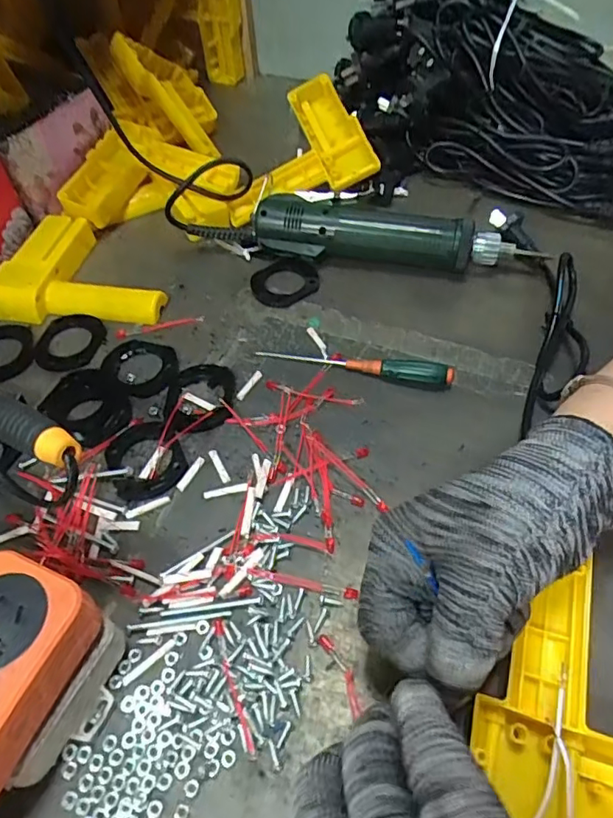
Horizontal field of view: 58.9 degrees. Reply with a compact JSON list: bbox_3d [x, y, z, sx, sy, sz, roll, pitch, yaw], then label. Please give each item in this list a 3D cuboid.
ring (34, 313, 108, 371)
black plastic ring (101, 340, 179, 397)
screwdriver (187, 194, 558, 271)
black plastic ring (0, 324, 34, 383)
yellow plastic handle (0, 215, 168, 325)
[{"bbox_3d":[-0.192,-0.055,0.442,0.057,0.005,0.057,-2,53,2],"label":"ring"},{"bbox_3d":[-0.129,-0.032,0.418,0.062,0.004,0.050,14,55,13],"label":"black plastic ring"},{"bbox_3d":[0.051,-0.148,0.468,0.306,0.042,0.039,8,54,9],"label":"screwdriver"},{"bbox_3d":[-0.245,-0.046,0.435,0.049,0.004,0.062,-21,55,-12],"label":"black plastic ring"},{"bbox_3d":[-0.191,-0.125,0.477,0.146,0.027,0.111,3,54,5],"label":"yellow plastic handle"}]

